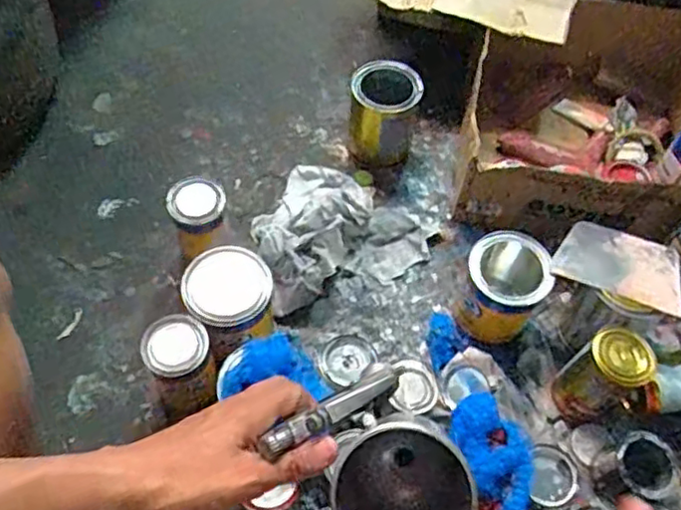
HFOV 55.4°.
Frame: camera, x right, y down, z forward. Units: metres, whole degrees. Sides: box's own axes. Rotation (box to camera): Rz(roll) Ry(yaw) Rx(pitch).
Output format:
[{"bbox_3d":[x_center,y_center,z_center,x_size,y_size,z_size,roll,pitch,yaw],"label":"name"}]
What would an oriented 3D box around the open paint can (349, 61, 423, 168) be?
[{"bbox_3d":[0.066,-0.217,1.003,0.099,0.124,0.094,2,59,-3],"label":"open paint can"}]

